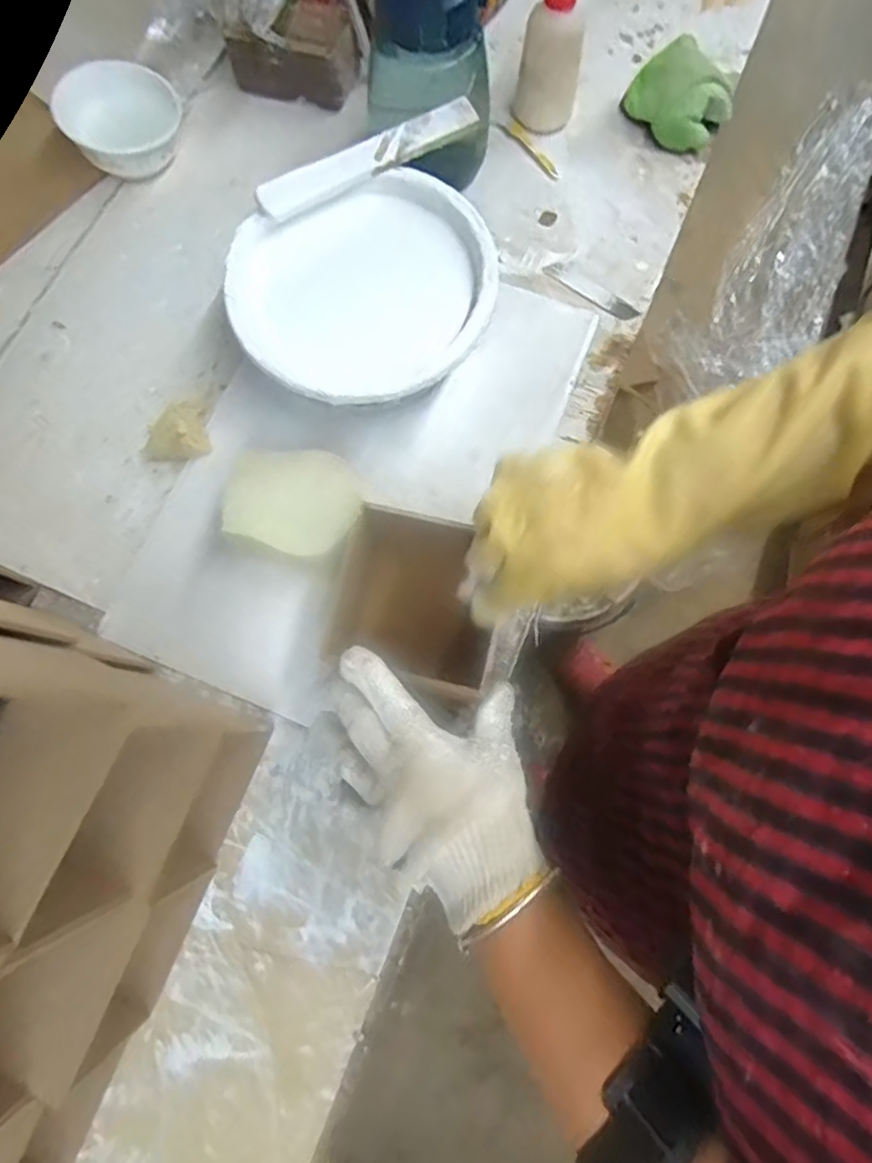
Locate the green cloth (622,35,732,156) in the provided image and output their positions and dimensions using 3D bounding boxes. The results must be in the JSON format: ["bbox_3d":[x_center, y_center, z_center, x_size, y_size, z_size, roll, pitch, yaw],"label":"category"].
[{"bbox_3d":[0.254,-0.504,0.625,0.078,0.054,0.109,-33,77,-7],"label":"green cloth"}]

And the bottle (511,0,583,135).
[{"bbox_3d":[0.110,-0.516,0.571,0.059,0.164,0.047,8,76,3],"label":"bottle"}]

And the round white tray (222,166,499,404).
[{"bbox_3d":[-0.058,-0.239,0.506,0.213,0.031,0.193,-20,76,-4],"label":"round white tray"}]

